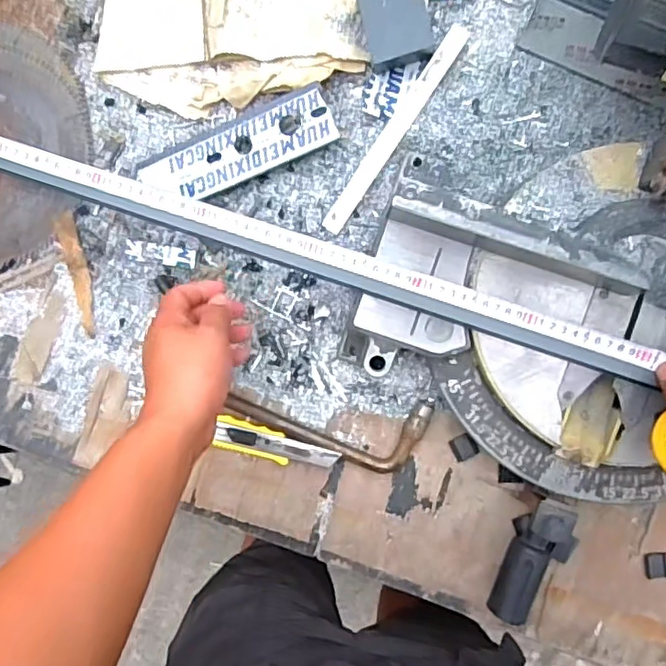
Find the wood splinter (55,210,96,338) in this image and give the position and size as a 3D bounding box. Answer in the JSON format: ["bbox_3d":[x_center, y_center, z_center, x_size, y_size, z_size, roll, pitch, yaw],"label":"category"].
[{"bbox_3d":[-0.279,-0.064,0.661,0.023,0.004,0.134,-14,90,3],"label":"wood splinter"}]

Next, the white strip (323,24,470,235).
[{"bbox_3d":[0.063,-0.208,0.624,0.022,0.004,0.240,35,97,8],"label":"white strip"}]

